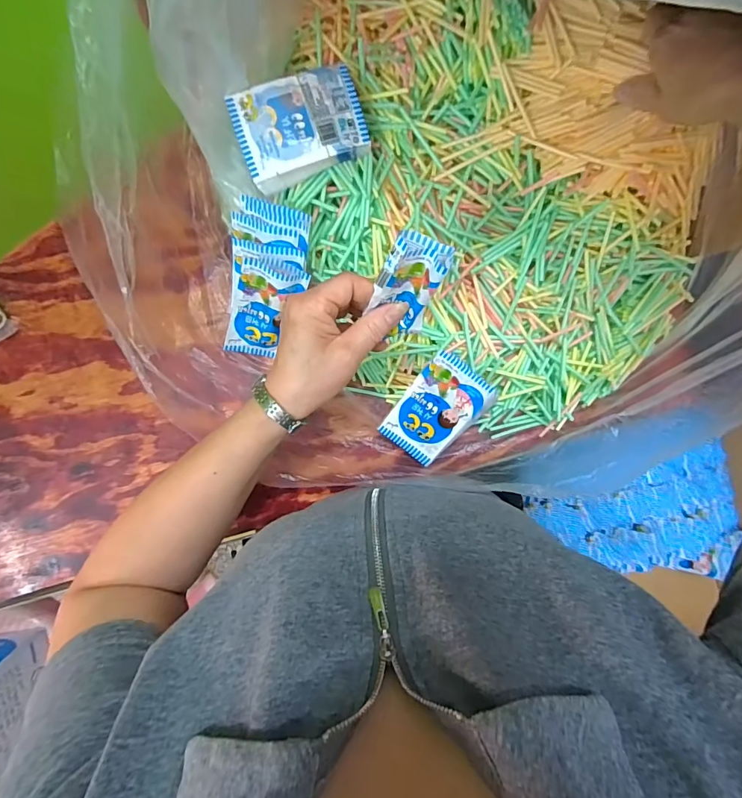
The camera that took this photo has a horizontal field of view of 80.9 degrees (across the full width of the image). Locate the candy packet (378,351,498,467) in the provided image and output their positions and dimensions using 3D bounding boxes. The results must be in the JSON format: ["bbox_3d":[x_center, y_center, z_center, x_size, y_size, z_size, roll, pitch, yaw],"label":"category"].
[{"bbox_3d":[0.066,0.010,0.449,0.074,0.025,0.106,40,109,-7],"label":"candy packet"}]

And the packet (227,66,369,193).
[{"bbox_3d":[-0.060,-0.231,0.372,0.103,0.031,0.071,-19,96,-2],"label":"packet"}]

